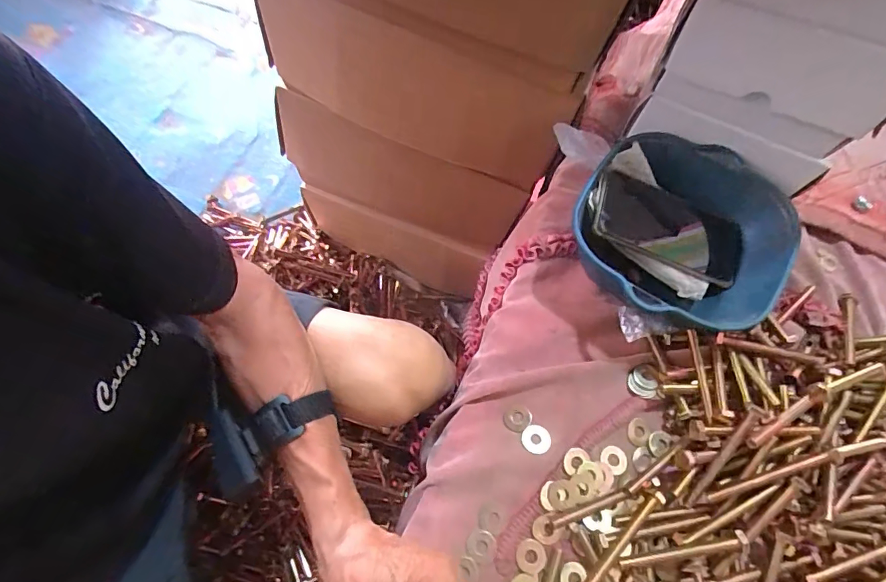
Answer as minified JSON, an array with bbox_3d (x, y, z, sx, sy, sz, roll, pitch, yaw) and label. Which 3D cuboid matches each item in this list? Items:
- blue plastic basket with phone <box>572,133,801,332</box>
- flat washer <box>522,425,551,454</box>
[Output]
[{"bbox_3d":[0.228,-0.054,0.450,0.183,0.081,0.191,1,69,-3],"label":"blue plastic basket with phone"},{"bbox_3d":[0.086,0.137,0.418,0.027,0.004,0.026,1,69,-3],"label":"flat washer"}]

